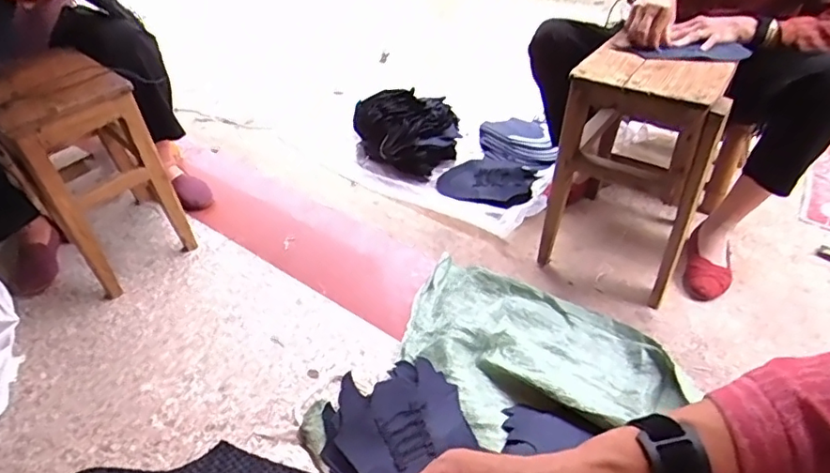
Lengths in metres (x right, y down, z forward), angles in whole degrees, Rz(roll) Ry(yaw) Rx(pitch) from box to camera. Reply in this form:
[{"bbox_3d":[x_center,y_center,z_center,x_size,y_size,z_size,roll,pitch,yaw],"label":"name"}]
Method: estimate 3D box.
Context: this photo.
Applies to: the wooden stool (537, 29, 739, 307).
[{"bbox_3d":[0.443,-0.141,1.134,0.273,0.430,0.283,21,49,28],"label":"wooden stool"}]

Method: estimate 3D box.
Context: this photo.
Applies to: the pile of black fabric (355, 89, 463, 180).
[{"bbox_3d":[-0.008,-0.314,1.562,0.246,0.150,0.230,31,54,34],"label":"pile of black fabric"}]

